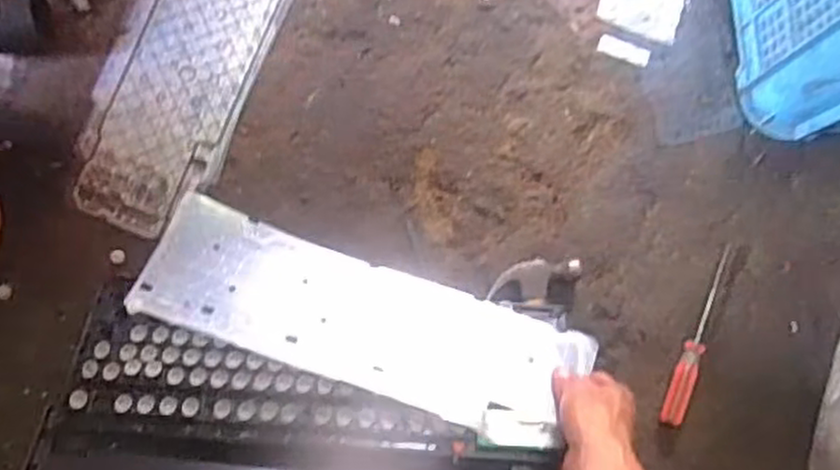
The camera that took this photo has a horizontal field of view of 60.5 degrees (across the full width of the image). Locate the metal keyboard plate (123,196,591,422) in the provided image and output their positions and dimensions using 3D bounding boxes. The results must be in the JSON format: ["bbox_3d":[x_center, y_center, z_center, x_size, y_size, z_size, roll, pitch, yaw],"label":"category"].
[{"bbox_3d":[-0.055,0.077,0.671,0.413,0.016,0.127,17,58,6],"label":"metal keyboard plate"}]

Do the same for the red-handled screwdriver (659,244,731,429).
[{"bbox_3d":[0.289,0.104,0.752,0.020,0.025,0.195,22,81,-2],"label":"red-handled screwdriver"}]

